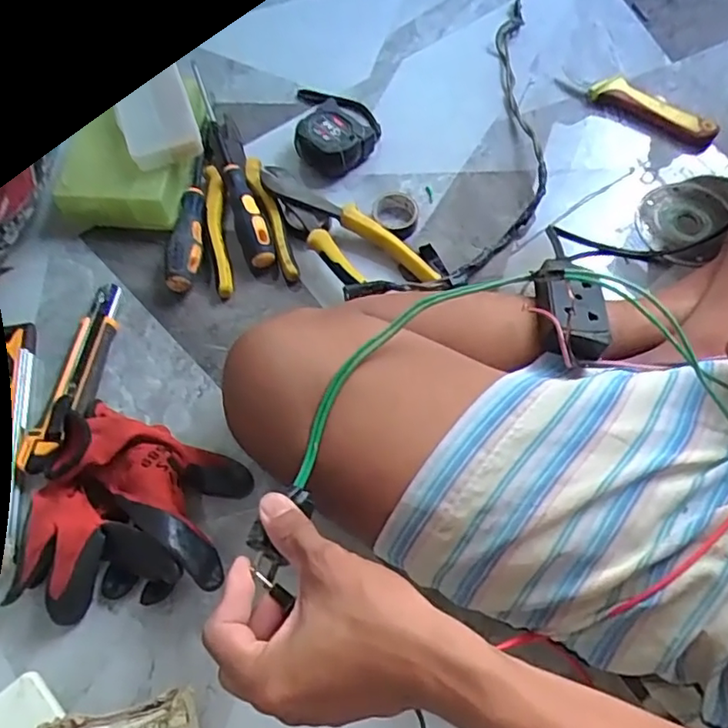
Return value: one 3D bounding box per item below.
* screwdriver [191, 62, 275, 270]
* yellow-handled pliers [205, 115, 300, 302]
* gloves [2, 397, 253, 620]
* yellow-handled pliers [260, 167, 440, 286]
[{"bbox_3d":[-0.132,-0.202,0.572,0.025,0.025,0.248,-20,70,-5],"label":"screwdriver"},{"bbox_3d":[-0.116,-0.158,0.567,0.069,0.026,0.187,-13,67,-2],"label":"yellow-handled pliers"},{"bbox_3d":[-0.170,0.103,0.438,0.151,0.058,0.154,3,67,5],"label":"gloves"},{"bbox_3d":[-0.024,-0.117,0.540,0.181,0.030,0.063,35,73,16],"label":"yellow-handled pliers"}]

